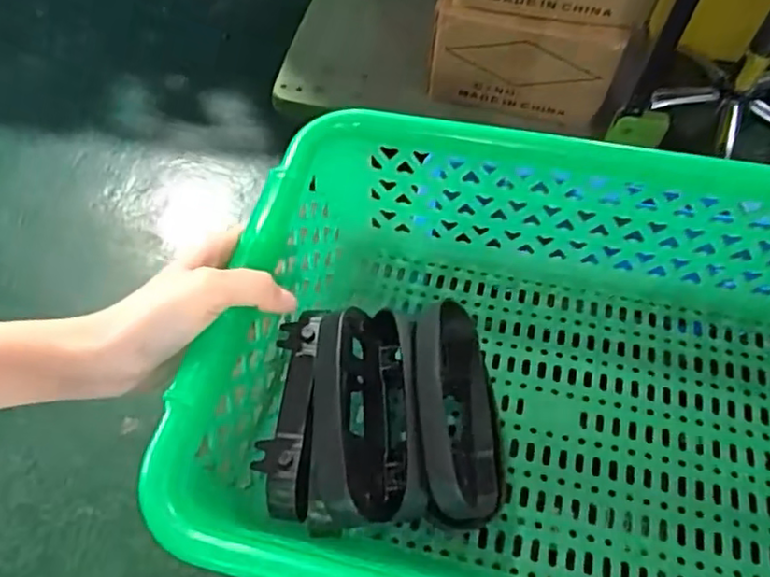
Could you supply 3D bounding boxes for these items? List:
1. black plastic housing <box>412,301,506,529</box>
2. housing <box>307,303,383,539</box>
[{"bbox_3d":[0.041,0.068,0.343,0.051,0.048,0.114,-3,58,-5],"label":"black plastic housing"},{"bbox_3d":[-0.019,0.067,0.331,0.036,0.034,0.116,1,58,-2],"label":"housing"}]

